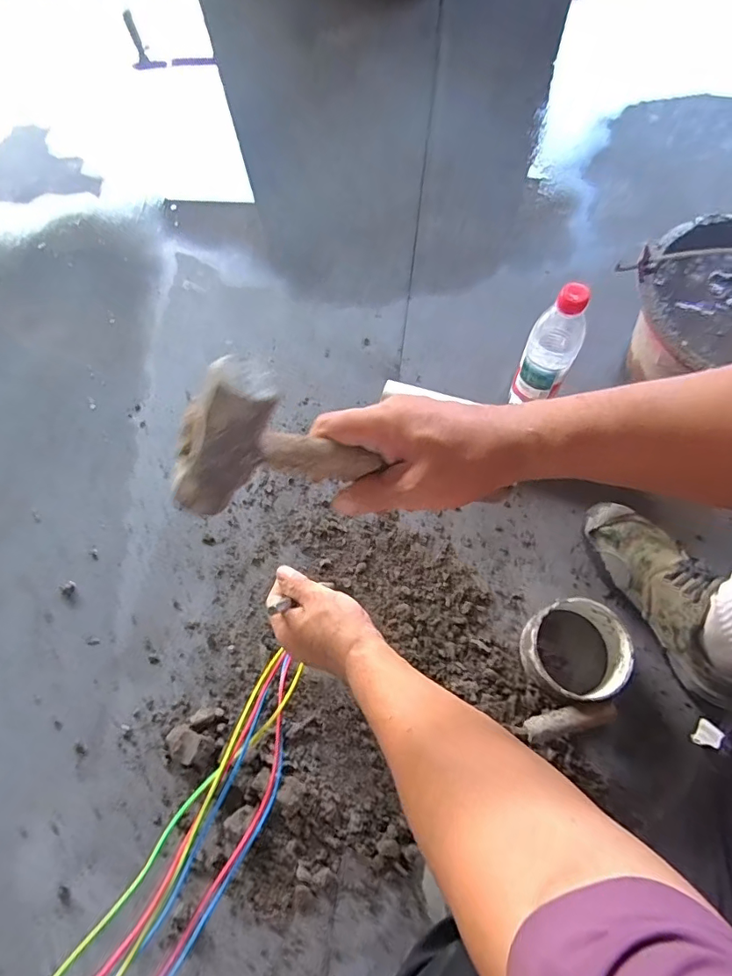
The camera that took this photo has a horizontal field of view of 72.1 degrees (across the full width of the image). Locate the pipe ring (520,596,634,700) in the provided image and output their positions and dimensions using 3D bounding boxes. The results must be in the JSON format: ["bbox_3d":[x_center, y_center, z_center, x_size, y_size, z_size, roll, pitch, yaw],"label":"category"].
[{"bbox_3d":[0.248,0.192,0.602,0.115,0.068,0.110,-1,68,1],"label":"pipe ring"}]

